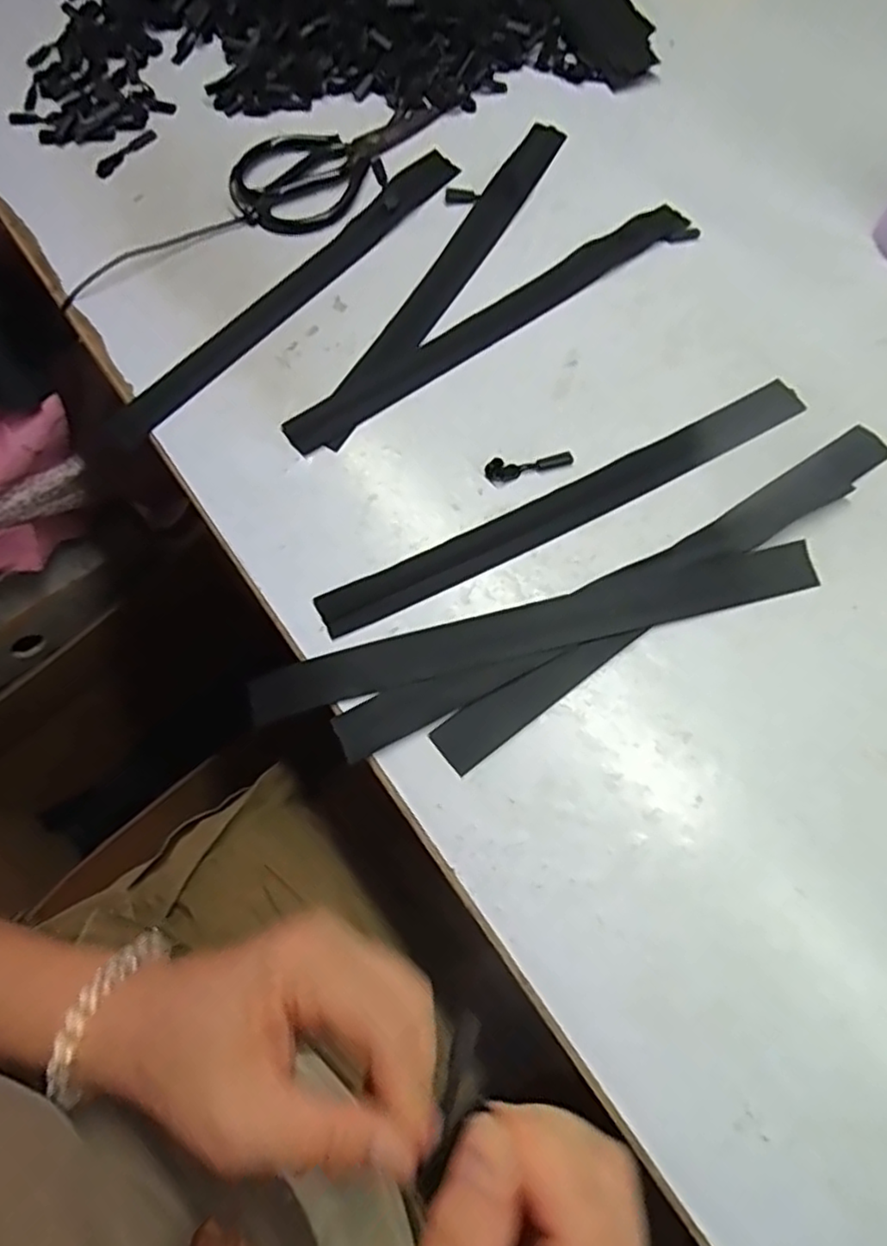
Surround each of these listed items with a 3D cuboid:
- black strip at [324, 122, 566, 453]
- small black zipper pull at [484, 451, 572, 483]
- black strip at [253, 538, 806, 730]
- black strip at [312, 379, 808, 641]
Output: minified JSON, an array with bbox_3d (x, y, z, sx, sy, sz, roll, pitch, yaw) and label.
[{"bbox_3d":[0.005,-0.271,0.518,0.032,0.005,0.354,29,73,9],"label":"black strip"},{"bbox_3d":[0.058,-0.105,0.449,0.059,0.006,0.013,-9,69,-2],"label":"small black zipper pull"},{"bbox_3d":[0.056,0.003,0.410,0.349,0.004,0.034,-14,69,-4],"label":"black strip"},{"bbox_3d":[0.084,-0.077,0.442,0.350,0.004,0.034,-26,71,-8],"label":"black strip"}]

